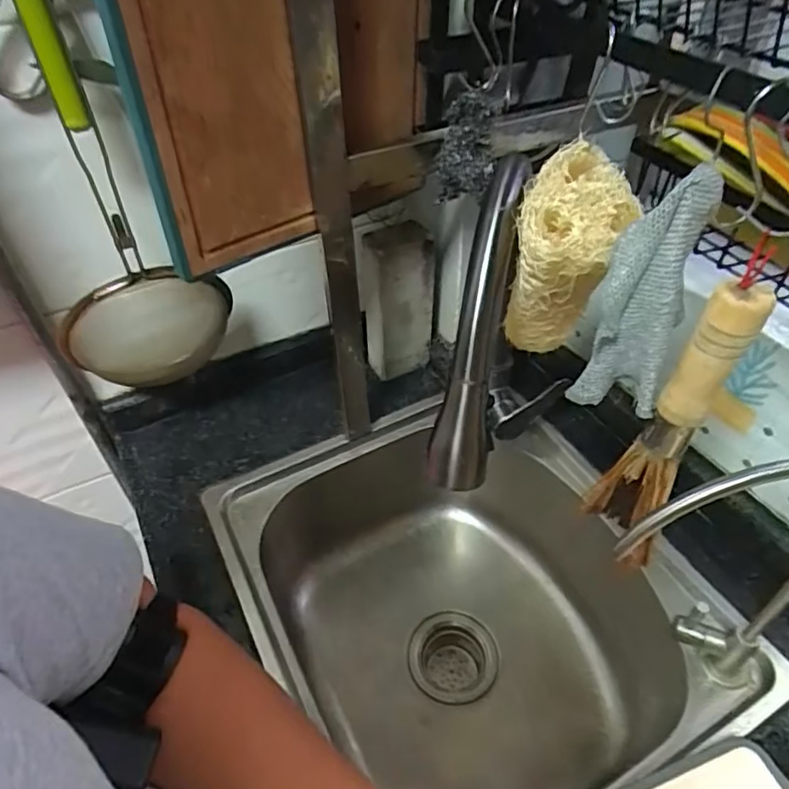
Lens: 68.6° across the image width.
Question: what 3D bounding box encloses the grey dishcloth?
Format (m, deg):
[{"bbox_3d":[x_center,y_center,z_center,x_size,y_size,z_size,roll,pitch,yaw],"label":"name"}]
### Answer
[{"bbox_3d":[0.152,-0.053,0.360,0.054,0.158,0.048,24,50,23],"label":"grey dishcloth"}]

